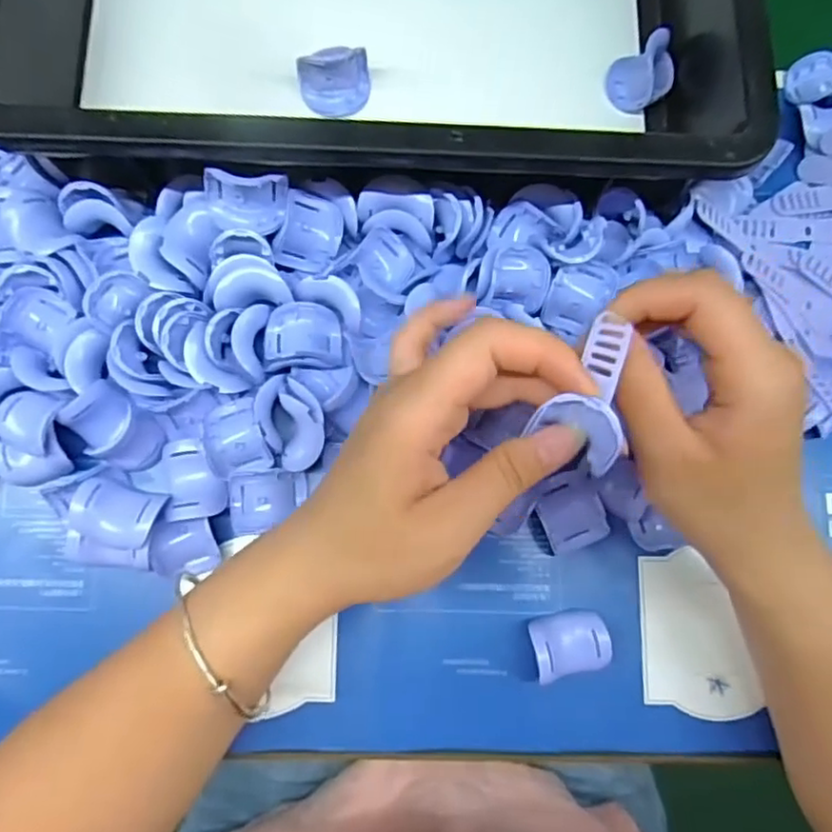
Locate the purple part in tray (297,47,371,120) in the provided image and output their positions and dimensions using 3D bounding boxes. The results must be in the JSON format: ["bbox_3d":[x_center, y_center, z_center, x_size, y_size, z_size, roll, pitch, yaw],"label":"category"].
[{"bbox_3d":[-0.042,-0.174,0.341,0.036,0.025,0.023,-7,80,-4],"label":"purple part in tray"}]

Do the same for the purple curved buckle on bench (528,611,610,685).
[{"bbox_3d":[0.073,0.107,0.310,0.037,0.019,0.027,-10,80,-5],"label":"purple curved buckle on bench"}]

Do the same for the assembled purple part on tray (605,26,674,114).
[{"bbox_3d":[0.123,-0.187,0.354,0.033,0.026,0.034,1,79,-3],"label":"assembled purple part on tray"}]

